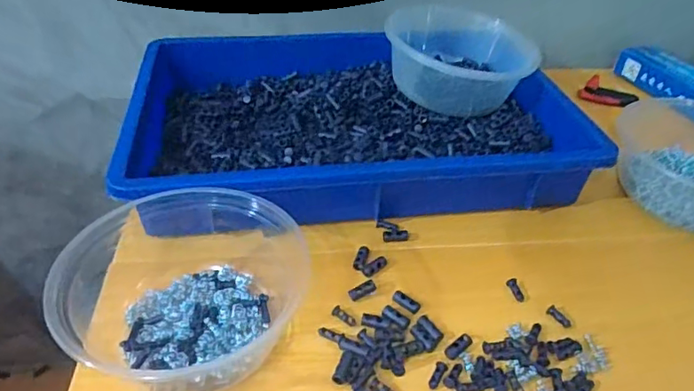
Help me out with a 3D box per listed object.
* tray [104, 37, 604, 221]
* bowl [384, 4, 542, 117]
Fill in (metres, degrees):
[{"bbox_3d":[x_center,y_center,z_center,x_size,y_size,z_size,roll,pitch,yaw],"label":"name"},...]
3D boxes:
[{"bbox_3d":[0.004,-0.083,0.488,0.368,0.044,0.255,-3,39,-7],"label":"tray"},{"bbox_3d":[0.113,-0.138,0.536,0.137,0.059,0.125,2,39,-1],"label":"bowl"}]

